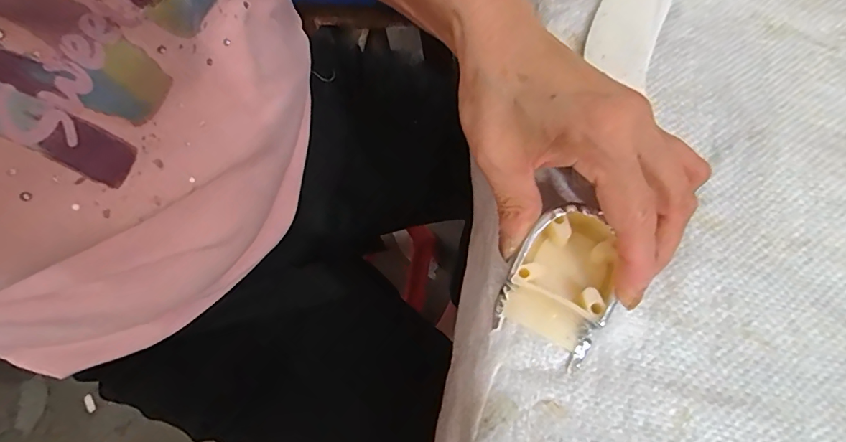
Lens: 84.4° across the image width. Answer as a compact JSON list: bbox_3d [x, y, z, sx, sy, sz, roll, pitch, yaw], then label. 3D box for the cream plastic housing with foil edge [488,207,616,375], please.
[{"bbox_3d":[0.064,0.025,0.215,0.043,0.023,0.065,23,70,11],"label":"cream plastic housing with foil edge"}]

